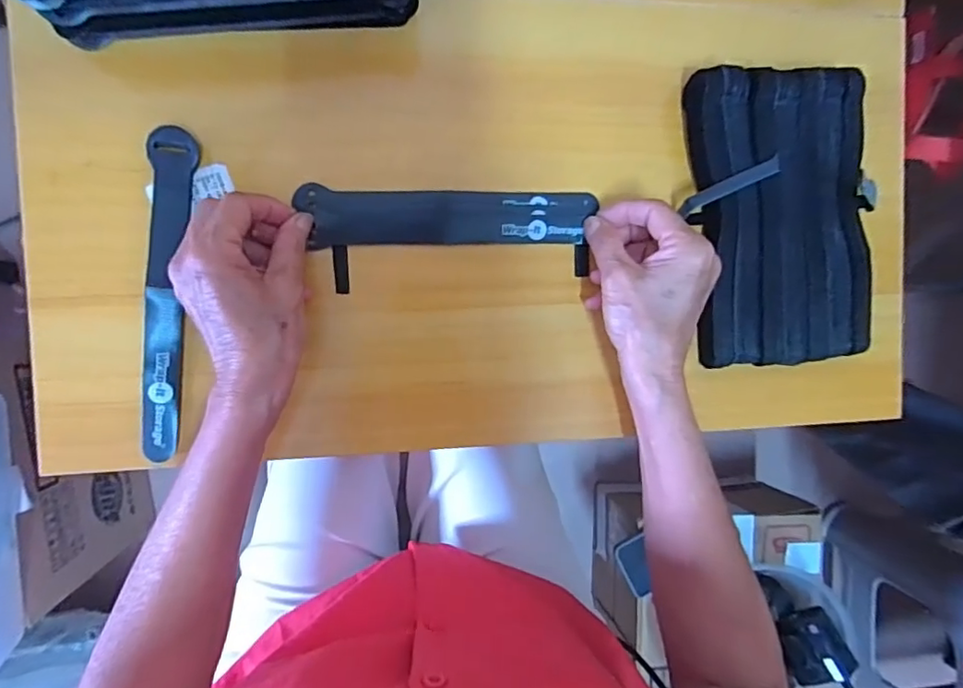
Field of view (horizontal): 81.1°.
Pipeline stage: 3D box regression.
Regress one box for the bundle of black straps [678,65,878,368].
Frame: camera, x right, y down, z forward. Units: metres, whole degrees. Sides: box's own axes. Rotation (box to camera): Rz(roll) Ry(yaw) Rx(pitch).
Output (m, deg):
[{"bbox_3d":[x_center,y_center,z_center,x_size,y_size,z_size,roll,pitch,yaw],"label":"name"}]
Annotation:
[{"bbox_3d":[0.207,-0.086,0.395,0.126,0.030,0.194,-3,94,-8],"label":"bundle of black straps"}]

